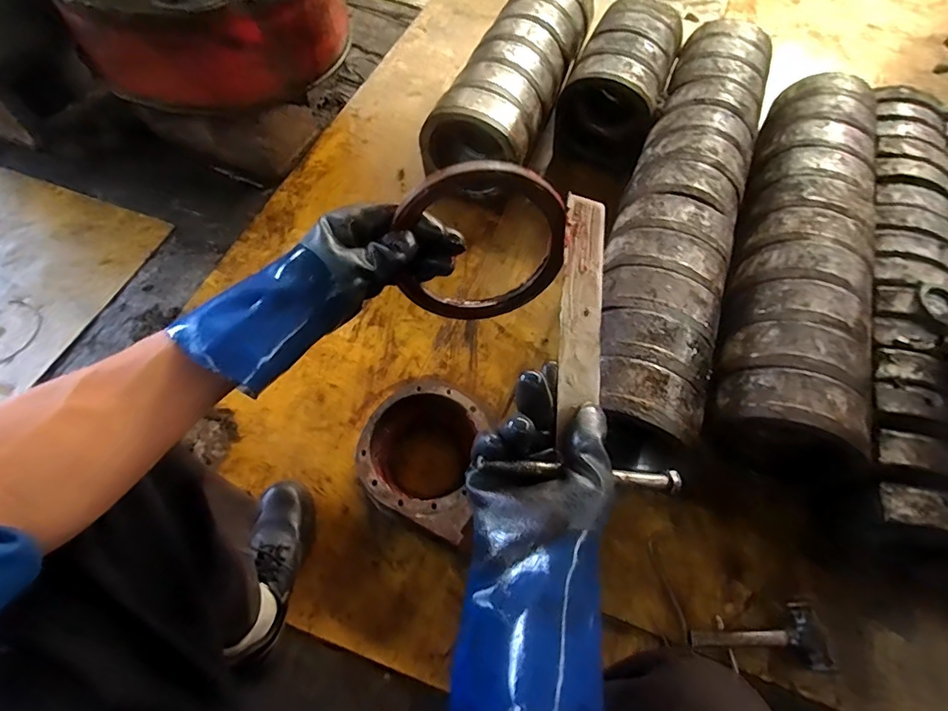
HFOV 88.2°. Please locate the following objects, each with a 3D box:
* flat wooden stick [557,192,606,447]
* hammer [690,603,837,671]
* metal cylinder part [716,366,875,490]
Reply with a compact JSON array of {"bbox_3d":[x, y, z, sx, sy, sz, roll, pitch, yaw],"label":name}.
[{"bbox_3d":[0.087,-0.040,0.387,0.034,0.009,0.193,10,73,-13],"label":"flat wooden stick"},{"bbox_3d":[0.437,0.435,0.755,0.197,0.034,0.088,1,62,-4],"label":"hammer"},{"bbox_3d":[0.515,0.113,0.791,0.218,0.184,0.100,19,62,6],"label":"metal cylinder part"}]

